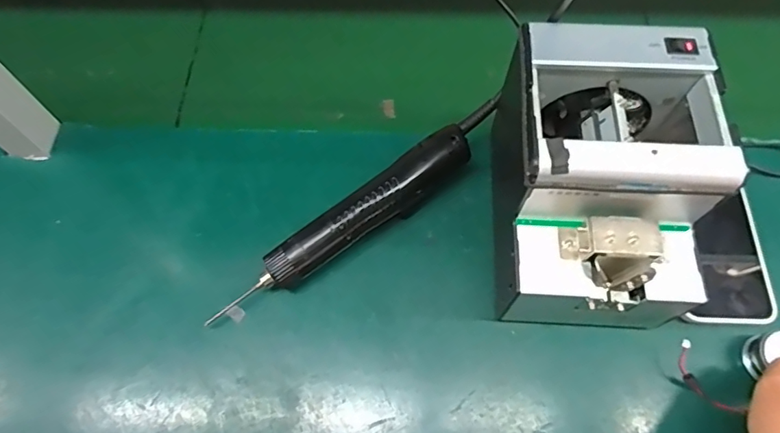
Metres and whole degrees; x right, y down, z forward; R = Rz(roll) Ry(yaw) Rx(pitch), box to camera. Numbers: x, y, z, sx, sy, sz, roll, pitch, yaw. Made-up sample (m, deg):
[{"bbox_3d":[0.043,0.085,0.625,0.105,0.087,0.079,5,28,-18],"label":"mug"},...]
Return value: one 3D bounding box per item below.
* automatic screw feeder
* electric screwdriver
[{"bbox_3d":[0.150,-0.022,0.374,0.128,0.152,0.176,3,64,4],"label":"automatic screw feeder"},{"bbox_3d":[-0.021,0.000,0.423,0.298,0.050,0.037,-35,67,-14],"label":"electric screwdriver"}]

